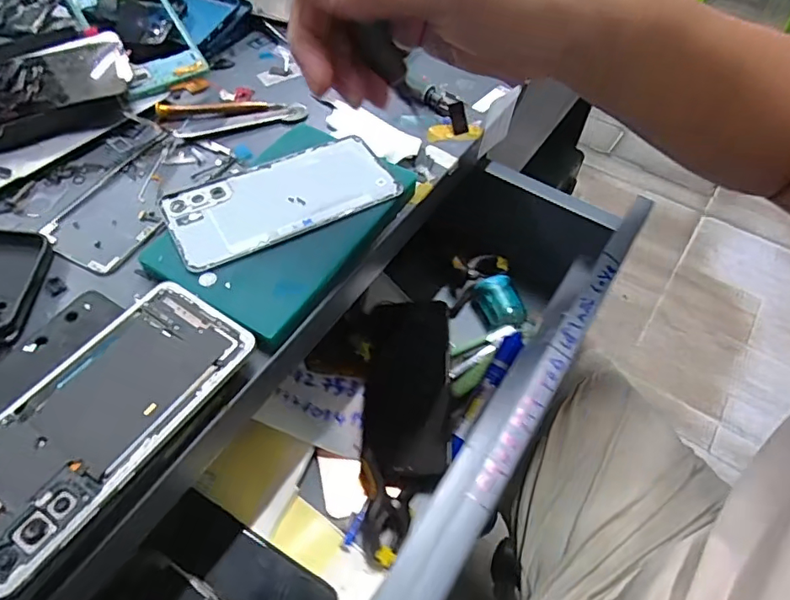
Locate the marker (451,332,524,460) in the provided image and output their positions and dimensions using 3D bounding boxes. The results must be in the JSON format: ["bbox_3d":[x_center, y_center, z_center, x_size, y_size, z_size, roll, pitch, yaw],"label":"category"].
[{"bbox_3d":[0.078,0.077,0.452,0.016,0.017,0.123,28,72,17],"label":"marker"}]

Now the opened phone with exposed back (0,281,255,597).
[{"bbox_3d":[-0.147,0.057,0.264,0.071,0.007,0.153,29,58,18],"label":"opened phone with exposed back"}]

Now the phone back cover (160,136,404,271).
[{"bbox_3d":[-0.076,-0.070,0.361,0.151,0.009,0.071,-23,58,-18],"label":"phone back cover"}]

